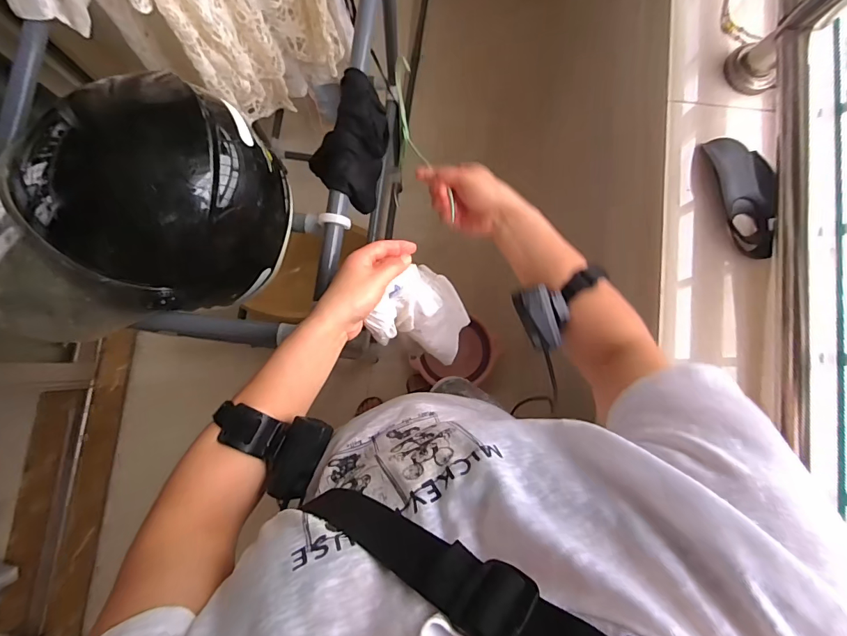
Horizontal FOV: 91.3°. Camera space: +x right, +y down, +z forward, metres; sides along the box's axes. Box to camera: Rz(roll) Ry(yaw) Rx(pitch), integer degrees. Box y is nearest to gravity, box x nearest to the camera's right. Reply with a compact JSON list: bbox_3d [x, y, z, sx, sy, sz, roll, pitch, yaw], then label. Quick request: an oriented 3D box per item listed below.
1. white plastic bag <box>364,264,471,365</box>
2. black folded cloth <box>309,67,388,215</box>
[{"bbox_3d":[0.005,-0.014,0.567,0.063,0.245,0.140,-4,83,19],"label":"white plastic bag"},{"bbox_3d":[-0.086,-0.232,0.539,0.073,0.064,0.161,14,83,-1],"label":"black folded cloth"}]

